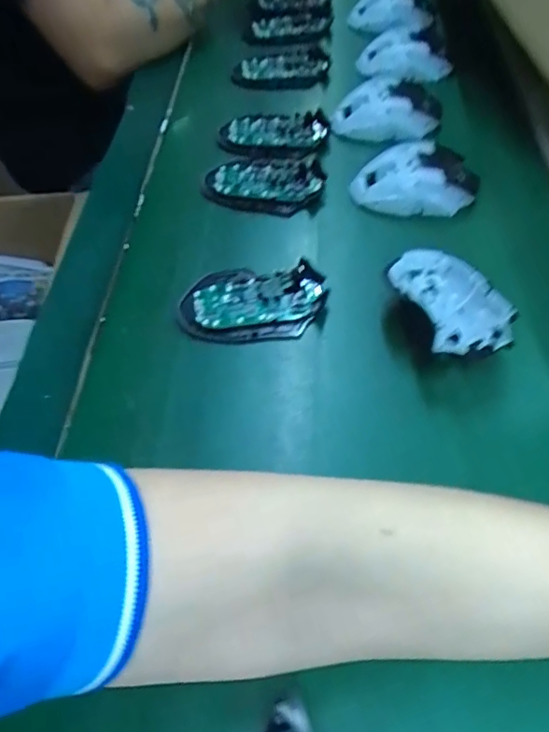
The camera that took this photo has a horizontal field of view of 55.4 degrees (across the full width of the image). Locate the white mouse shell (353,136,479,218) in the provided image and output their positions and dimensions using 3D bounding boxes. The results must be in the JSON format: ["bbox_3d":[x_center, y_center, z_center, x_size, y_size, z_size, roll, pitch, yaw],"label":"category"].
[{"bbox_3d":[0.132,-0.173,0.487,0.117,0.039,0.065,-6,52,-3],"label":"white mouse shell"}]

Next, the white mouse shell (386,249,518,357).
[{"bbox_3d":[0.127,-0.044,0.395,0.075,0.041,0.115,-13,53,-9],"label":"white mouse shell"}]

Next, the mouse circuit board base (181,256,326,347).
[{"bbox_3d":[-0.017,-0.053,0.417,0.116,0.017,0.070,-4,52,-2],"label":"mouse circuit board base"}]

